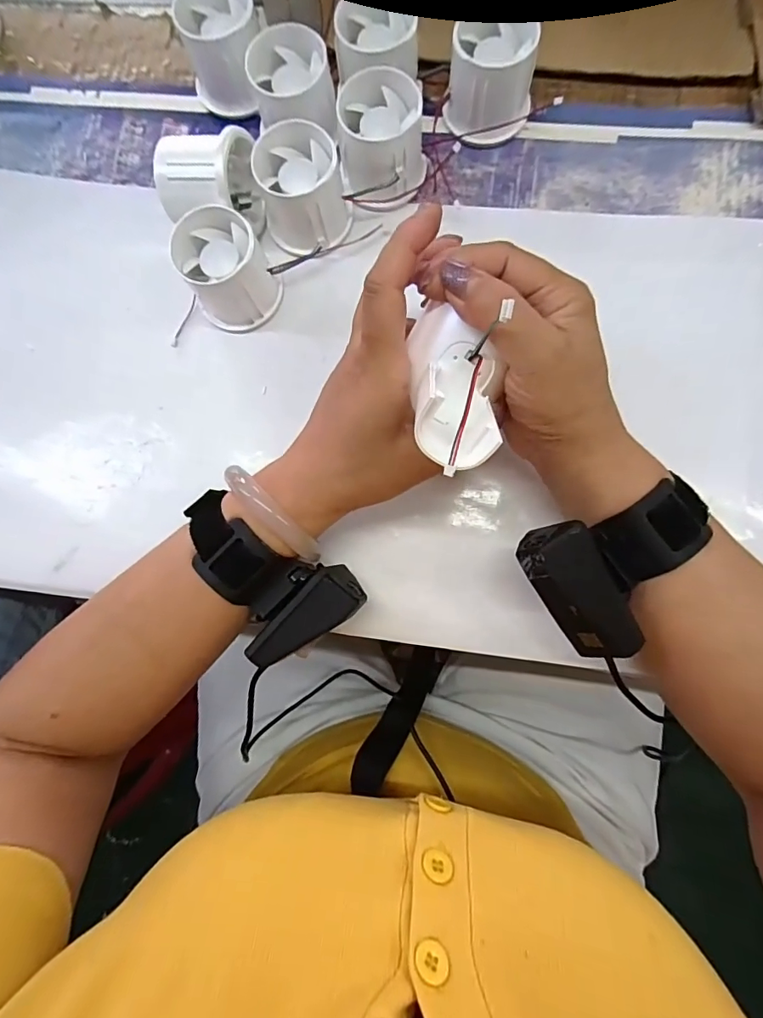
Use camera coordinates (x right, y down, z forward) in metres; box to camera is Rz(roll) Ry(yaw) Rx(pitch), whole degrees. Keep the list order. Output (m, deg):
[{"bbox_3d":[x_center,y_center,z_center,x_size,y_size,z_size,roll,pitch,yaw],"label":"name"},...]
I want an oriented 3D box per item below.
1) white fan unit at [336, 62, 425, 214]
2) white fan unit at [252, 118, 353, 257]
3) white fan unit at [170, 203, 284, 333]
[{"bbox_3d":[0.000,-0.234,0.309,0.054,0.046,0.059,-10,83,3],"label":"white fan unit"},{"bbox_3d":[-0.051,-0.199,0.308,0.054,0.048,0.060,-19,82,2],"label":"white fan unit"},{"bbox_3d":[-0.098,-0.150,0.306,0.053,0.049,0.053,-1,83,4],"label":"white fan unit"}]

